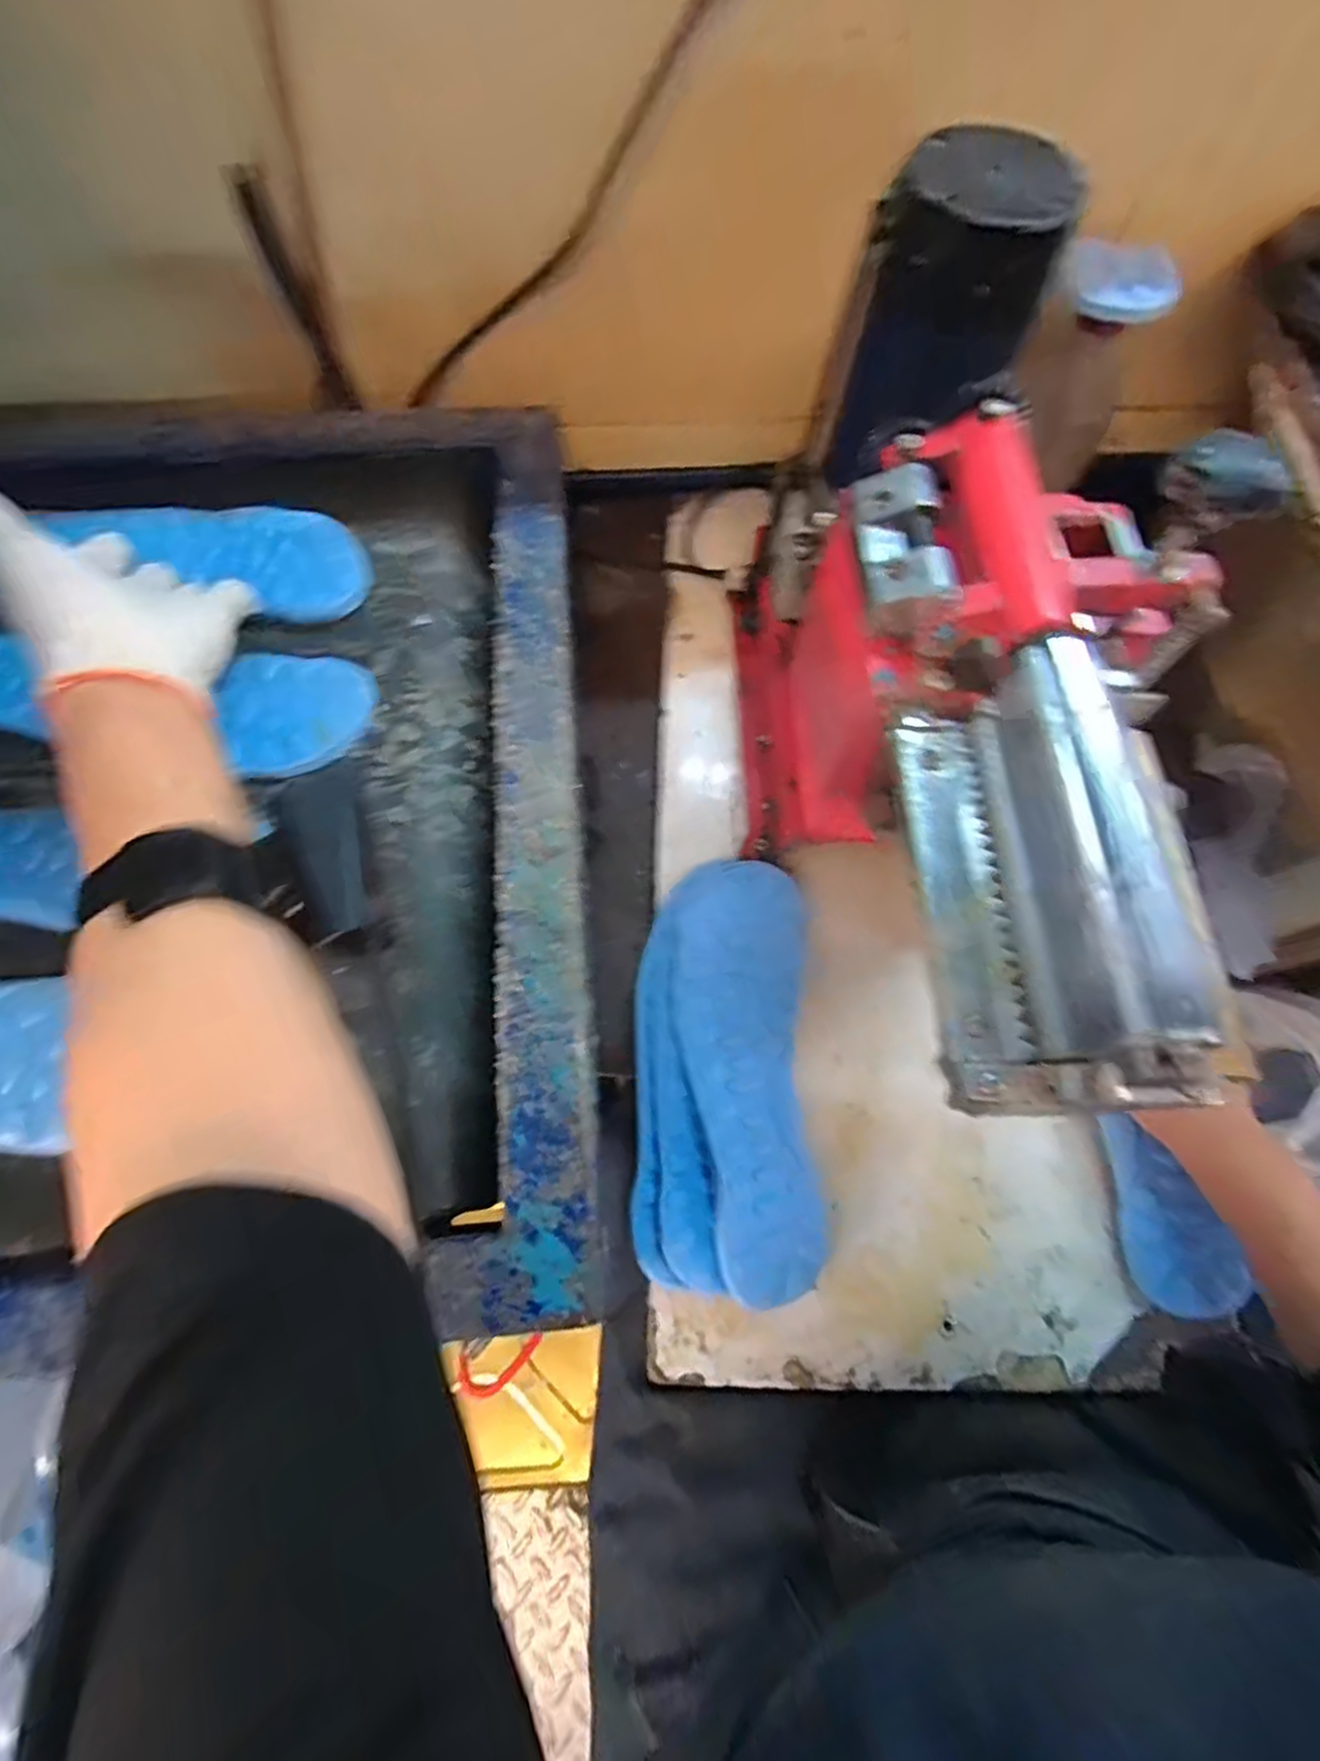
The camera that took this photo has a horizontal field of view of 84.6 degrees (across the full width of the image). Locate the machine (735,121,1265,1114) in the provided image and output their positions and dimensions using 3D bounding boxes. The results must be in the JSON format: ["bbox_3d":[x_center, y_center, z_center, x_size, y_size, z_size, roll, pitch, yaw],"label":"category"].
[{"bbox_3d":[0.152,-0.099,0.402,0.161,0.272,0.432,0,70,-2],"label":"machine"}]

